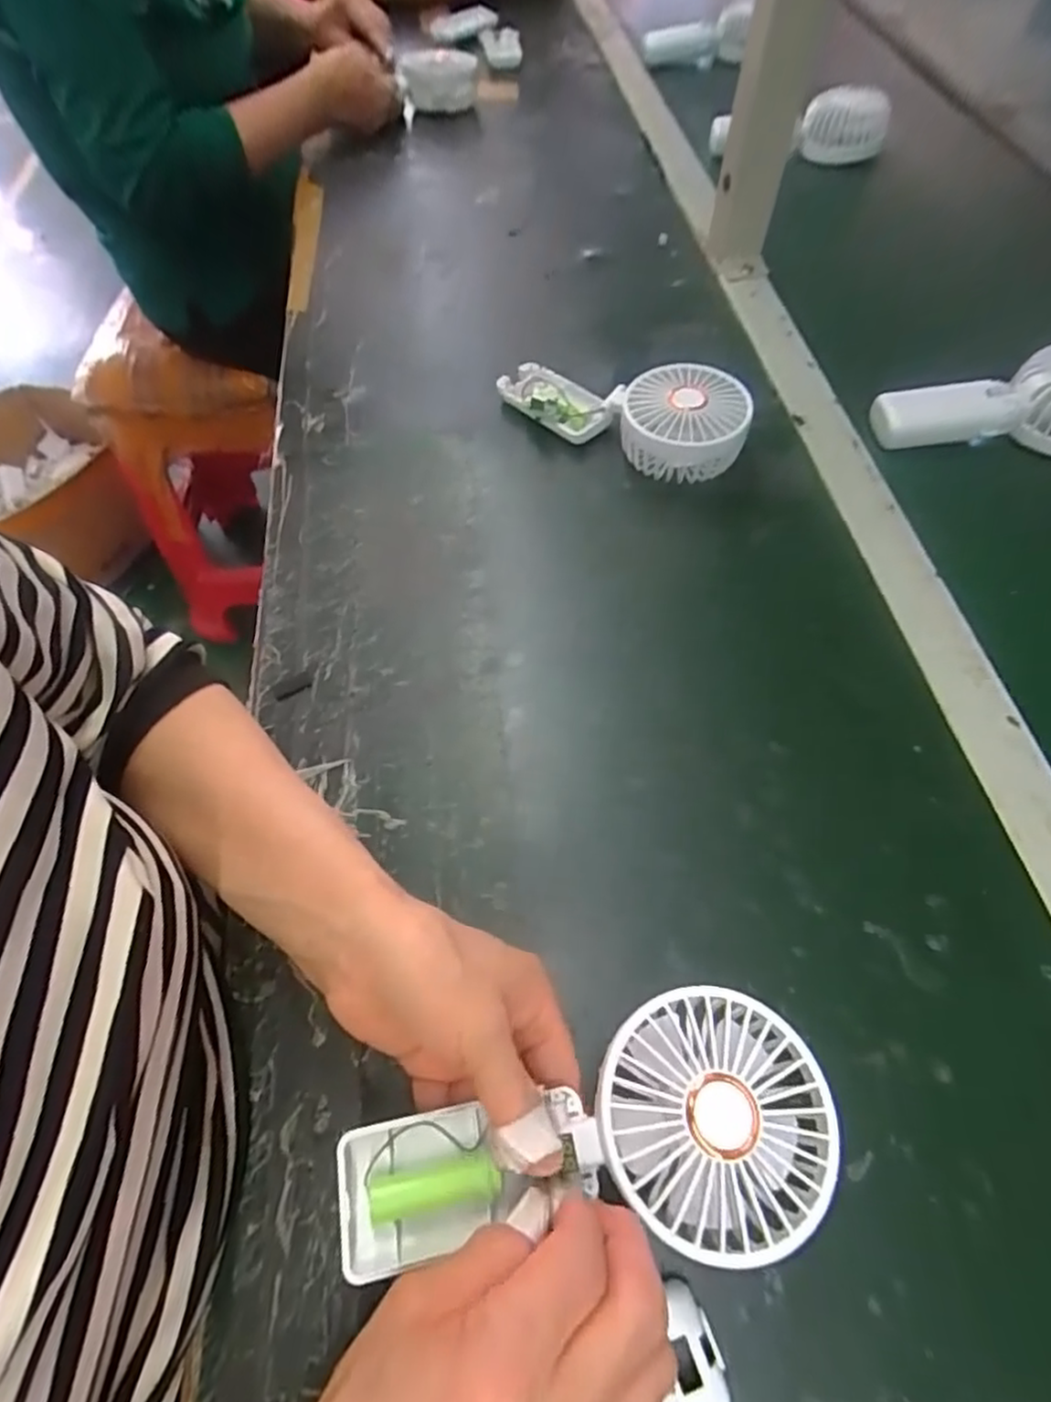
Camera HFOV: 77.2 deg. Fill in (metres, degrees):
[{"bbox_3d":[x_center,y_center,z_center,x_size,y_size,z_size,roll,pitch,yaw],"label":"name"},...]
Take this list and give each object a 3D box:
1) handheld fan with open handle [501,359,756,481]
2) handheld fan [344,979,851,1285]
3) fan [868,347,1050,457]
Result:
[{"bbox_3d":[0.066,-0.216,0.477,0.192,0.044,0.080,29,65,18],"label":"handheld fan with open handle"},{"bbox_3d":[0.023,0.161,0.242,0.177,0.033,0.080,-10,59,-1],"label":"handheld fan"},{"bbox_3d":[0.347,-0.215,0.469,0.159,0.042,0.076,-10,59,-3],"label":"fan"}]

